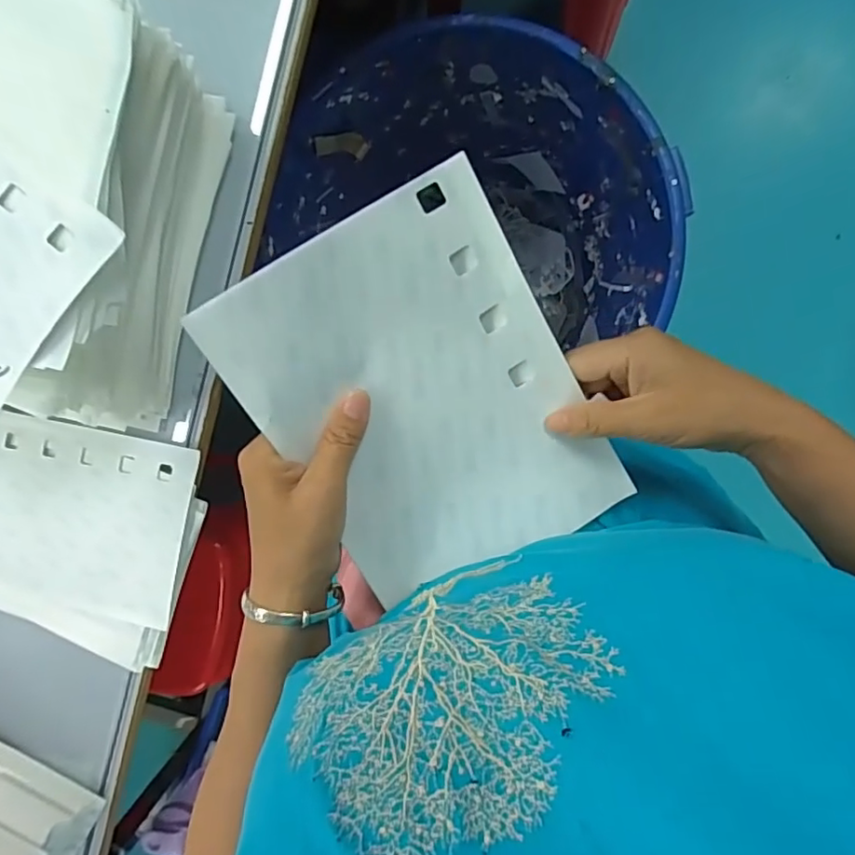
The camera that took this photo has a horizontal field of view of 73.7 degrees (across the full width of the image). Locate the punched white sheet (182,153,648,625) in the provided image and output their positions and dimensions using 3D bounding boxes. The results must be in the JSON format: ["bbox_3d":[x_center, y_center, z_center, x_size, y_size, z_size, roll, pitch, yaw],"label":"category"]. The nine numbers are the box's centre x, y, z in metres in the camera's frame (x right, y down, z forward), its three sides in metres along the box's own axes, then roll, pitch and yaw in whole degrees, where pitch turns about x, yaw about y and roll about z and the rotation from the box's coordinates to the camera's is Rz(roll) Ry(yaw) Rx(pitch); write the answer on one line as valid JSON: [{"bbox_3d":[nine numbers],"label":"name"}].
[{"bbox_3d":[0.002,-0.011,0.326,0.165,0.021,0.217,-32,109,-6],"label":"punched white sheet"}]

